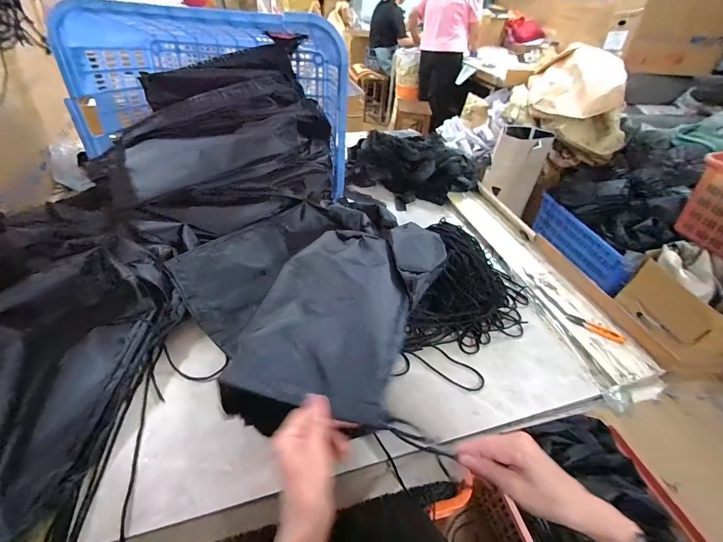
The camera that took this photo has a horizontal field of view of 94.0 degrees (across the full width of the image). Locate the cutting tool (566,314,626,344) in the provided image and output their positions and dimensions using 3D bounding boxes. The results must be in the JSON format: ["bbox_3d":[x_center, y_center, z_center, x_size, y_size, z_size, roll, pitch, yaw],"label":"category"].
[{"bbox_3d":[0.457,0.112,0.659,0.101,0.011,0.026,29,47,22],"label":"cutting tool"}]

